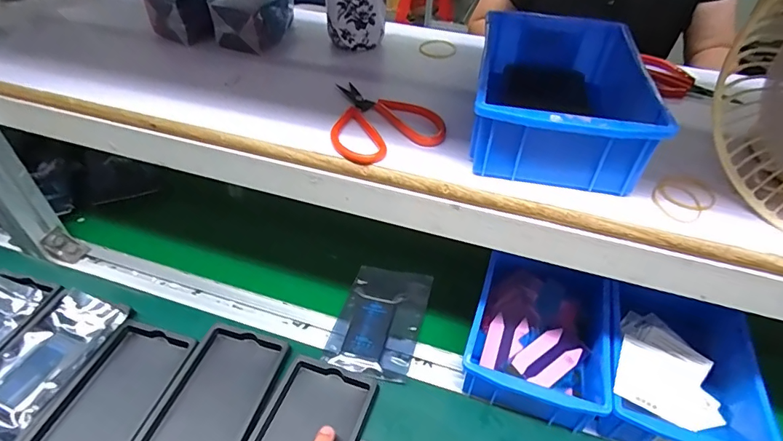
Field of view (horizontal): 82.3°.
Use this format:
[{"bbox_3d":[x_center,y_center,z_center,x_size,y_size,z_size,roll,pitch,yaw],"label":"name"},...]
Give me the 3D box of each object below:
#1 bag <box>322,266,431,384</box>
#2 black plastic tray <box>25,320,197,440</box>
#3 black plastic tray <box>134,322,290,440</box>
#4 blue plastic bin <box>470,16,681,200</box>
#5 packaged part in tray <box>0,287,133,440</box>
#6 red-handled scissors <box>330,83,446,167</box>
[{"bbox_3d":[-0.014,0.118,0.527,0.094,0.021,0.148,13,43,11],"label":"bag"},{"bbox_3d":[-0.272,0.174,0.434,0.093,0.012,0.159,13,43,11],"label":"black plastic tray"},{"bbox_3d":[-0.174,0.177,0.434,0.093,0.011,0.160,13,43,11],"label":"black plastic tray"},{"bbox_3d":[0.139,-0.105,0.384,0.129,0.065,0.195,9,43,7],"label":"blue plastic bin"},{"bbox_3d":[-0.358,0.145,0.463,0.095,0.023,0.158,13,43,11],"label":"packaged part in tray"},{"bbox_3d":[-0.017,-0.093,0.405,0.095,0.017,0.115,-19,47,-22],"label":"red-handled scissors"}]

